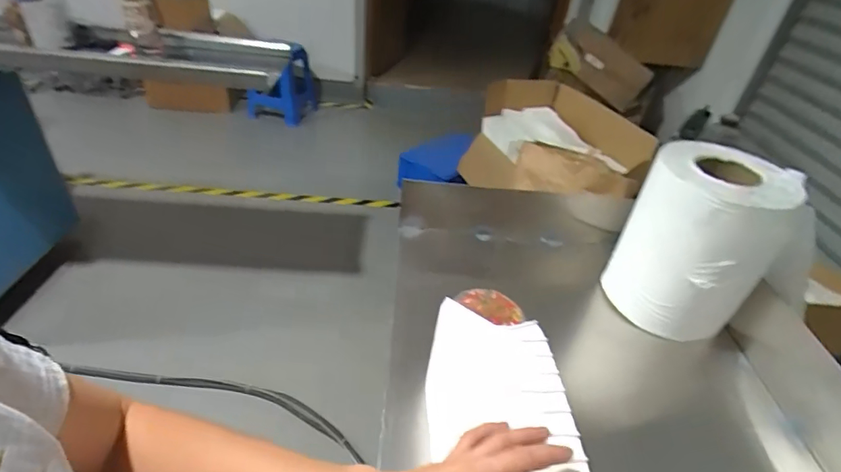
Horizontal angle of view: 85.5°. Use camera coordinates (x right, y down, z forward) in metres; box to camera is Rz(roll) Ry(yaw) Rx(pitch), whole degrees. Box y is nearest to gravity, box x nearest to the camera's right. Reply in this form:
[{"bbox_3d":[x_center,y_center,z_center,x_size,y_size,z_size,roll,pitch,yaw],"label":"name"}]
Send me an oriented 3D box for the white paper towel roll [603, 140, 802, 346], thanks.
[{"bbox_3d":[0.377,0.013,0.639,0.173,0.229,0.149,28,42,26],"label":"white paper towel roll"}]

